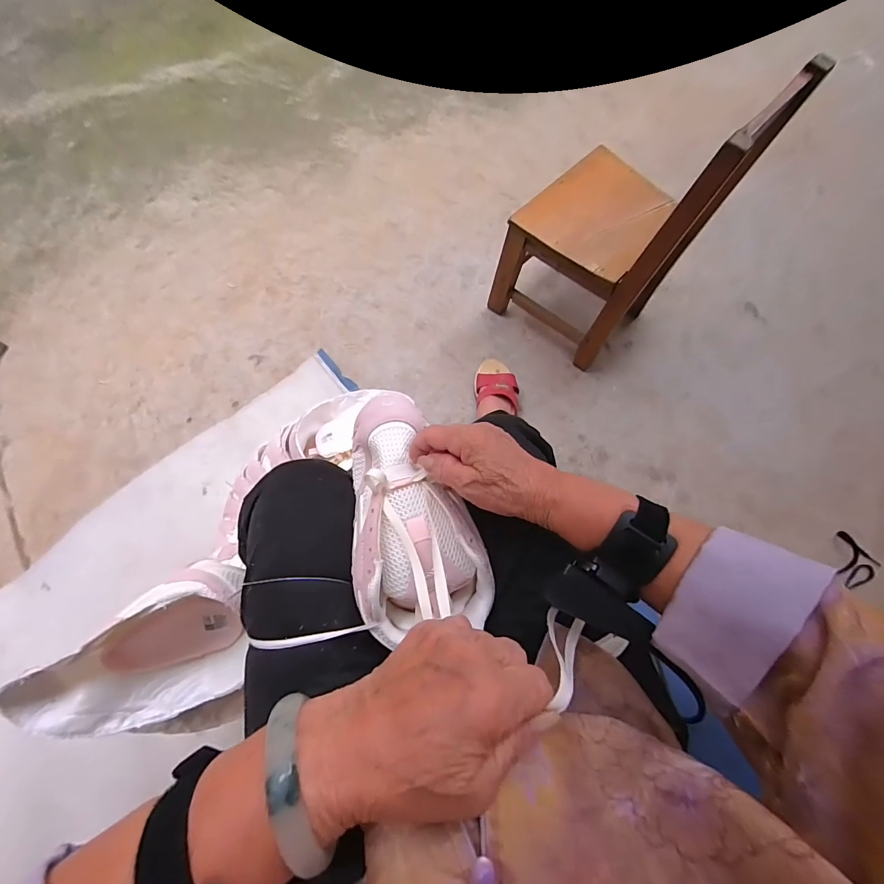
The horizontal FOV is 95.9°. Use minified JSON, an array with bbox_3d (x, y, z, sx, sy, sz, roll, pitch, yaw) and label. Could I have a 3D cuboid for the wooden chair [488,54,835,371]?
[{"bbox_3d":[0.304,-0.396,0.730,0.267,0.486,0.252,43,75,12],"label":"wooden chair"}]

